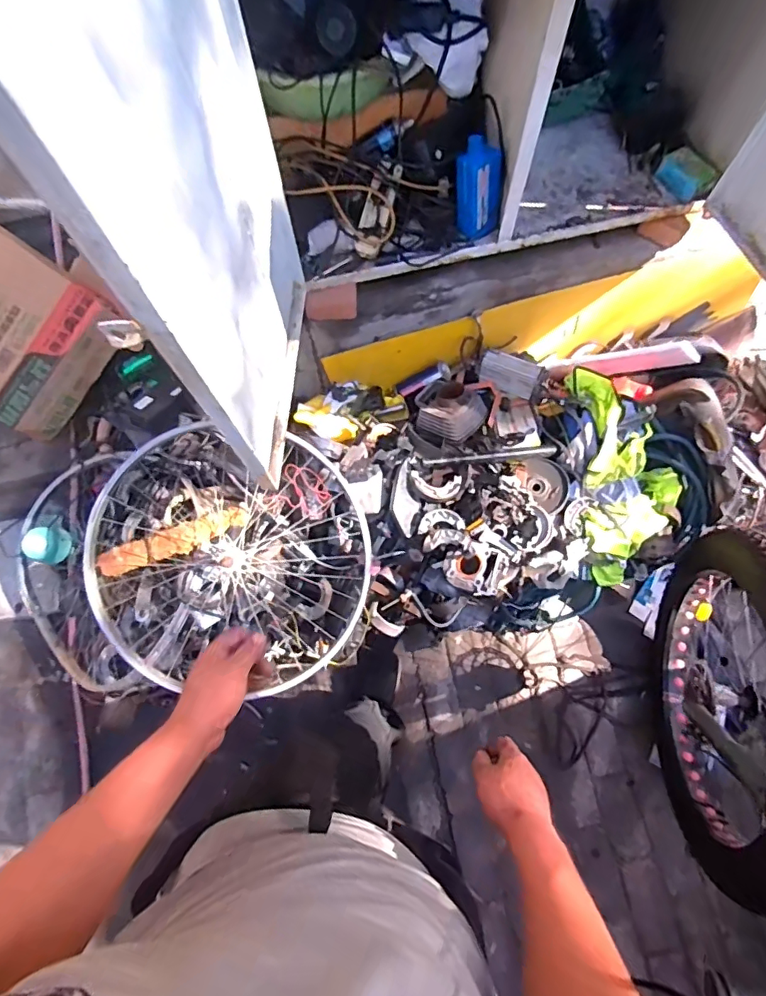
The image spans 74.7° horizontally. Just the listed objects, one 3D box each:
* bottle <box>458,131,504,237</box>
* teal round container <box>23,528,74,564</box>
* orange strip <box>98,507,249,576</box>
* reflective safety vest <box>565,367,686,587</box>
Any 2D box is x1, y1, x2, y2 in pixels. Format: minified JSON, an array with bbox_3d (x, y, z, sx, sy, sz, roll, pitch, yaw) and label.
[{"bbox_3d":[0.197,-0.637,1.038,0.090,0.183,0.053,6,56,5],"label":"bottle"},{"bbox_3d":[-0.842,0.119,1.257,0.097,0.065,0.109,6,109,-3],"label":"teal round container"},{"bbox_3d":[-0.456,0.089,1.110,0.316,0.060,0.054,-22,70,-5],"label":"orange strip"},{"bbox_3d":[0.567,-0.059,1.182,0.243,0.095,0.516,-10,91,-1],"label":"reflective safety vest"}]

